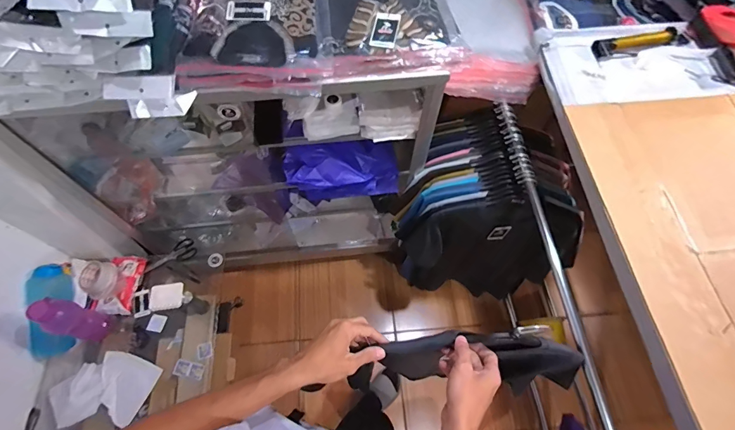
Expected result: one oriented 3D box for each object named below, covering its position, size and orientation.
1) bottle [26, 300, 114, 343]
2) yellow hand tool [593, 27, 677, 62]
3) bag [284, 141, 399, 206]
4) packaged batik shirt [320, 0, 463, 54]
[{"bbox_3d":[-0.840,0.308,1.071,0.061,0.292,0.085,10,64,4],"label":"bottle"},{"bbox_3d":[0.637,-0.413,0.889,0.198,0.031,0.052,-12,65,-7],"label":"yellow hand tool"},{"bbox_3d":[-0.071,-0.139,1.117,0.332,0.233,0.131,-10,65,-6],"label":"bag"},{"bbox_3d":[0.043,-0.487,0.822,0.287,0.046,0.366,-2,64,-2],"label":"packaged batik shirt"}]

